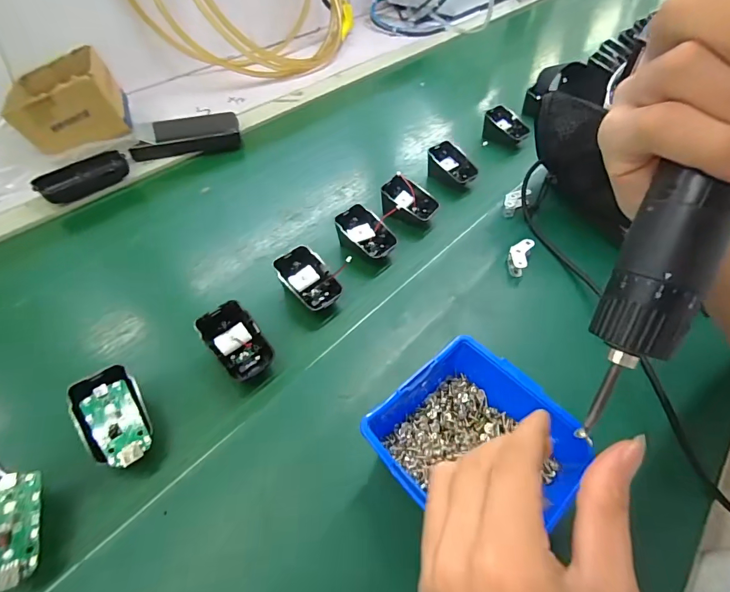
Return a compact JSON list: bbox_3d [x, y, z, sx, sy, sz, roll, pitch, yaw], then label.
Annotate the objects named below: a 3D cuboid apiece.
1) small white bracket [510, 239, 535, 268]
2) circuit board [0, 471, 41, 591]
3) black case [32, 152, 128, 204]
[{"bbox_3d":[0.171,-0.049,0.437,0.021,0.005,0.045,22,58,16],"label":"small white bracket"},{"bbox_3d":[-0.225,0.148,0.252,0.030,0.006,0.064,-16,64,-13],"label":"circuit board"},{"bbox_3d":[-0.376,-0.159,0.534,0.108,0.030,0.039,-38,60,-25],"label":"black case"}]

